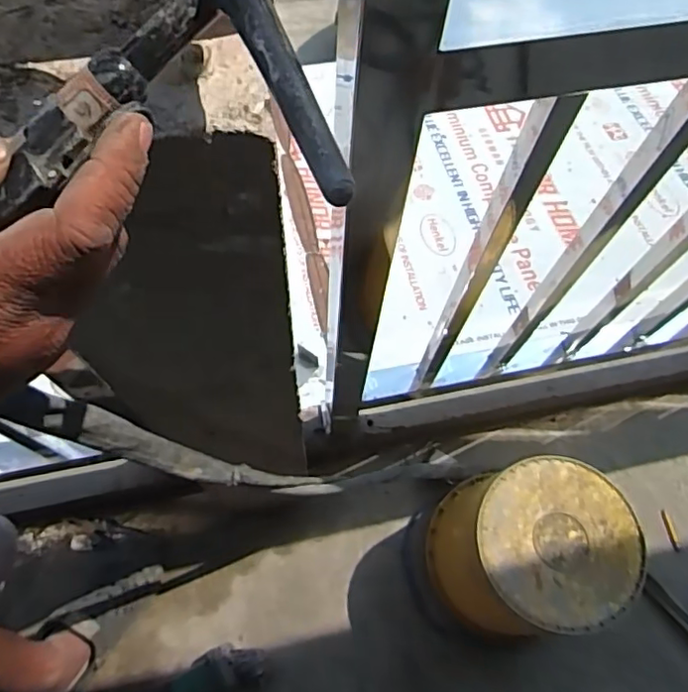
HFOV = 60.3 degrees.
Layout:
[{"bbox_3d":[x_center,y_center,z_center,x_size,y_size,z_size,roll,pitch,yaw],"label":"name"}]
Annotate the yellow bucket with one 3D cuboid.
[{"bbox_3d":[0.292,0.338,0.979,0.251,0.304,0.241,1,67,-2],"label":"yellow bucket"}]

